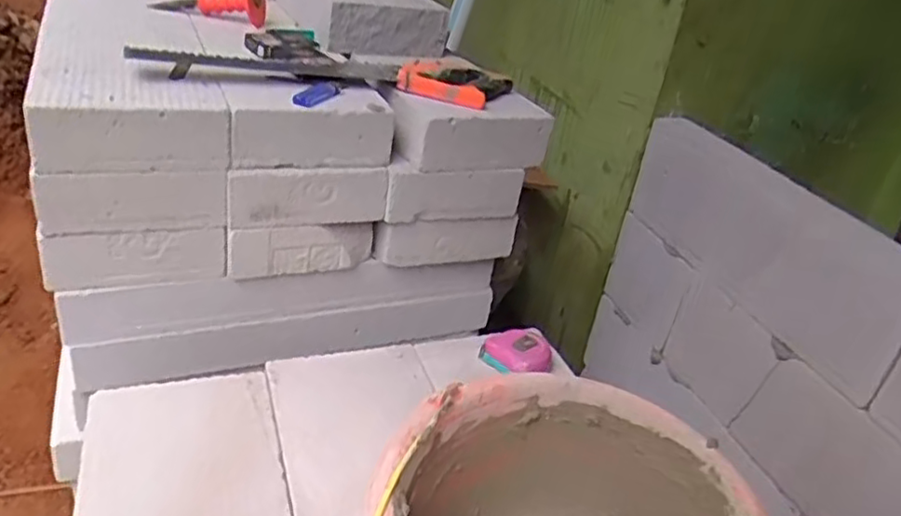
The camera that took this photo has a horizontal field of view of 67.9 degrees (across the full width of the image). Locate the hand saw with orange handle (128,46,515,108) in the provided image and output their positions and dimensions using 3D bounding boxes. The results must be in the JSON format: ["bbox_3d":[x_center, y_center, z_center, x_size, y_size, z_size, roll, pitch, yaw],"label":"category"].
[{"bbox_3d":[-0.153,-0.255,0.894,0.474,0.039,0.129,3,30,-11],"label":"hand saw with orange handle"}]

